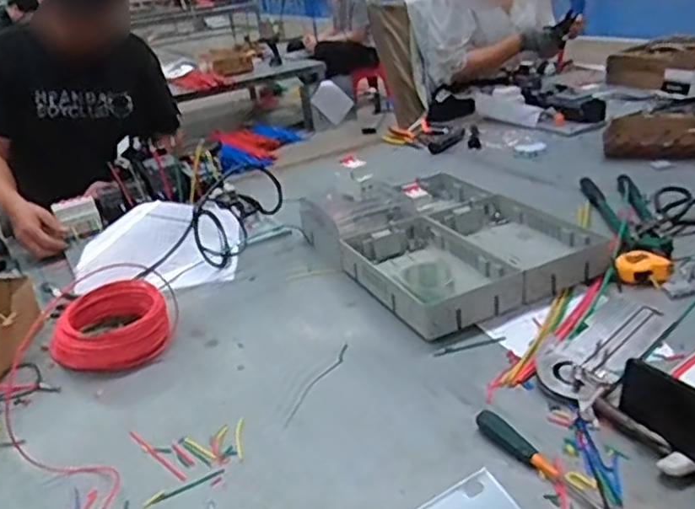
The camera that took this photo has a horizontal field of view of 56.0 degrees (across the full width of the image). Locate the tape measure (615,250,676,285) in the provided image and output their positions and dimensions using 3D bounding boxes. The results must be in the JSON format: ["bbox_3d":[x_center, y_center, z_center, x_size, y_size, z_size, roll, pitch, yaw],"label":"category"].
[{"bbox_3d":[0.473,0.021,1.043,0.085,0.031,0.061,4,28,23],"label":"tape measure"}]

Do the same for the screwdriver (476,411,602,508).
[{"bbox_3d":[0.212,0.226,0.706,0.025,0.030,0.186,-23,29,-30],"label":"screwdriver"}]

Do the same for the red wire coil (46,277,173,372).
[{"bbox_3d":[-0.378,0.117,1.037,0.185,0.082,0.124,-16,27,-18],"label":"red wire coil"}]

